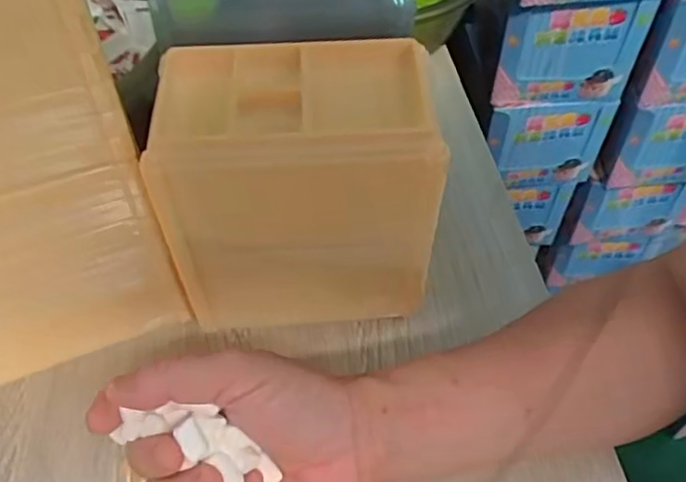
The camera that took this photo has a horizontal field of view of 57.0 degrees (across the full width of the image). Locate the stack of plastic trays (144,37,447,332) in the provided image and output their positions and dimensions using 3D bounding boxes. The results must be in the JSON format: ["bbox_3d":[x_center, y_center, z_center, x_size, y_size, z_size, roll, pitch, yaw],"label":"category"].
[{"bbox_3d":[-0.023,-0.024,0.356,0.138,0.160,0.073,-2,50,-2],"label":"stack of plastic trays"}]

